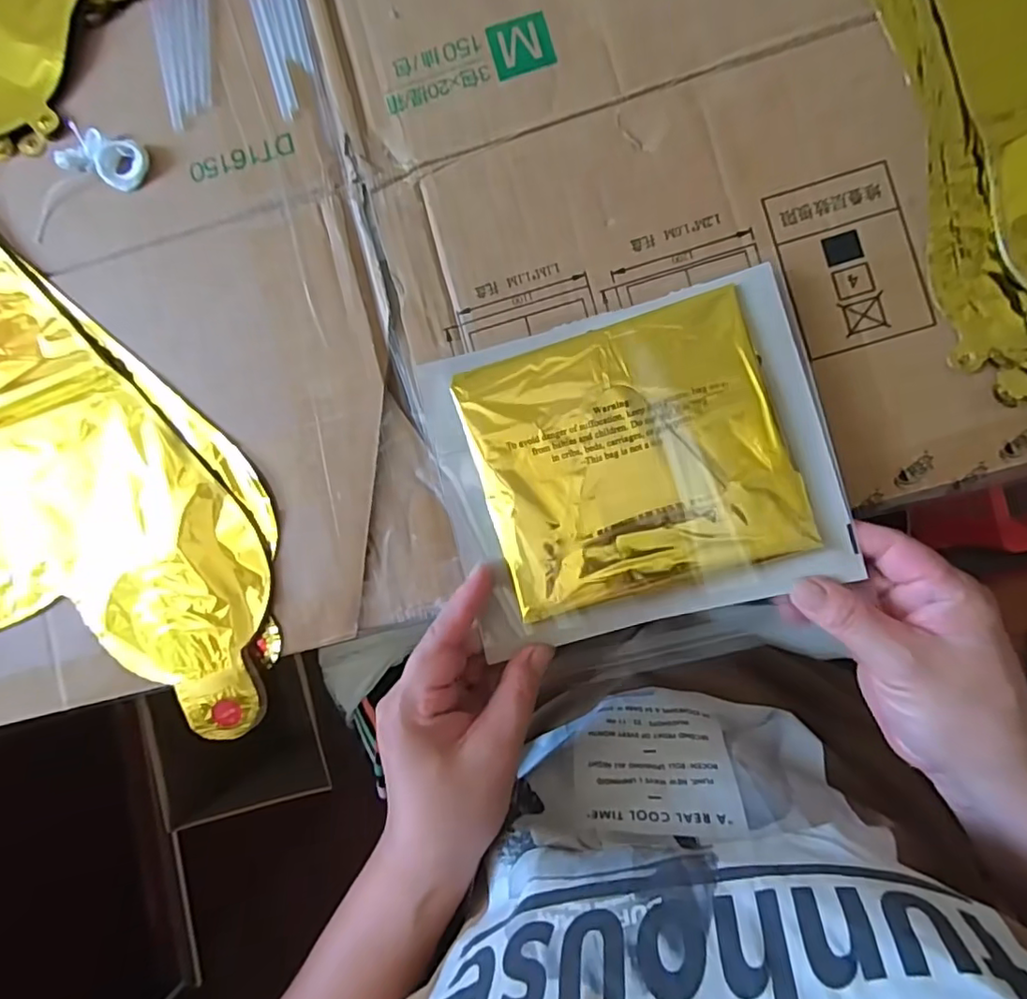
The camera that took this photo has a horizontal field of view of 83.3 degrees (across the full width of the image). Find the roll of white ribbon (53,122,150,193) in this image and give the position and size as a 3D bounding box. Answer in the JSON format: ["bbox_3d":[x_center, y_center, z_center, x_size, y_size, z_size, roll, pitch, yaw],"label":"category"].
[{"bbox_3d":[-0.242,-0.201,0.337,0.055,0.010,0.028,20,89,7],"label":"roll of white ribbon"}]

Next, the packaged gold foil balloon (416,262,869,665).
[{"bbox_3d":[0.060,-0.018,0.297,0.190,0.019,0.162,-15,86,5],"label":"packaged gold foil balloon"}]

